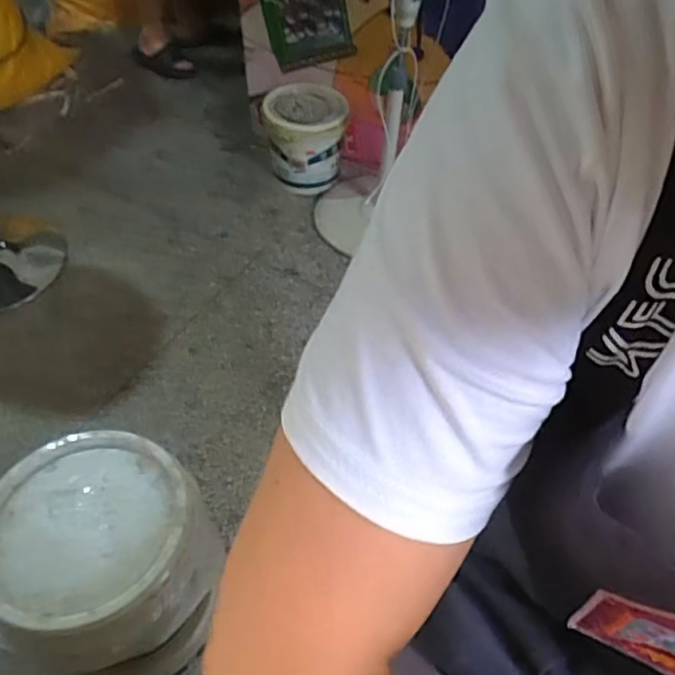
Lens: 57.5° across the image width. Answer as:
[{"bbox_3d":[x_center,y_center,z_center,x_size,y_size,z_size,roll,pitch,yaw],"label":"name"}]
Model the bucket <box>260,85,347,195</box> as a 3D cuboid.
[{"bbox_3d":[-0.093,-0.598,1.878,0.239,0.283,0.225,1,50,-1],"label":"bucket"}]

